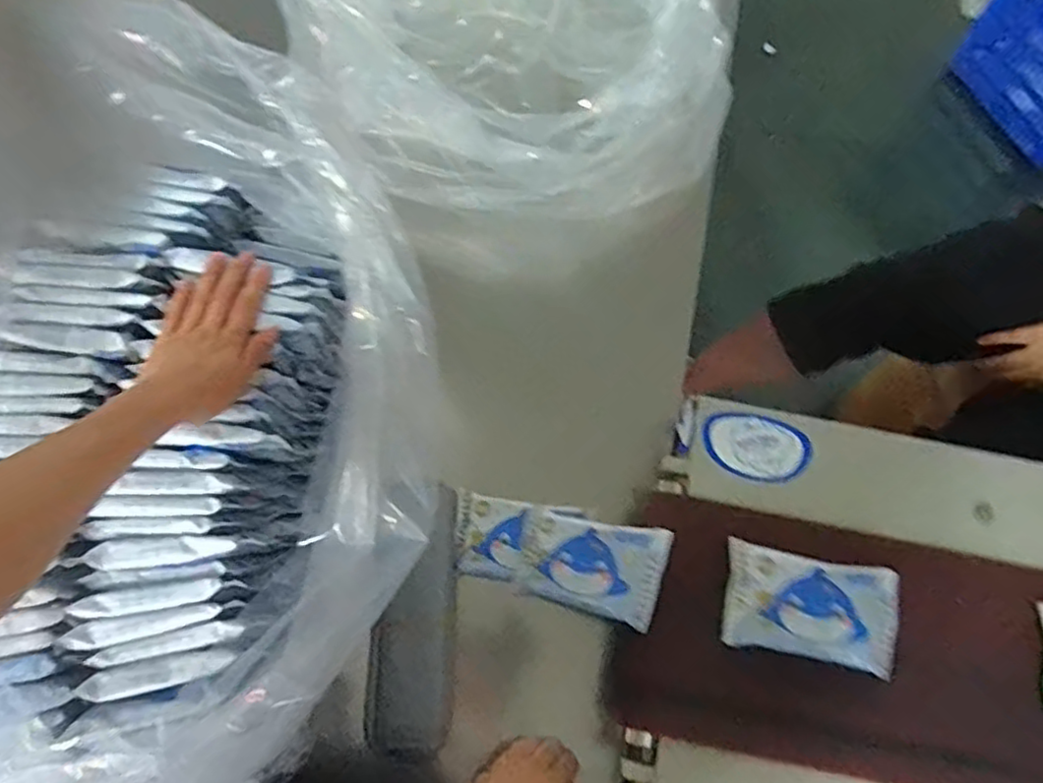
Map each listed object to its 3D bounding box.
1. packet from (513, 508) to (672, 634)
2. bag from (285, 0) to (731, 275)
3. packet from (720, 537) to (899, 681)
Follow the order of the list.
[{"bbox_3d":[0.061,0.157,0.596,0.137,0.016,0.081,5,70,31],"label":"packet"},{"bbox_3d":[-0.046,-0.496,0.831,0.479,0.182,0.643,-25,75,-9],"label":"bag"},{"bbox_3d":[0.245,0.185,0.564,0.142,0.031,0.083,12,73,2],"label":"packet"}]

